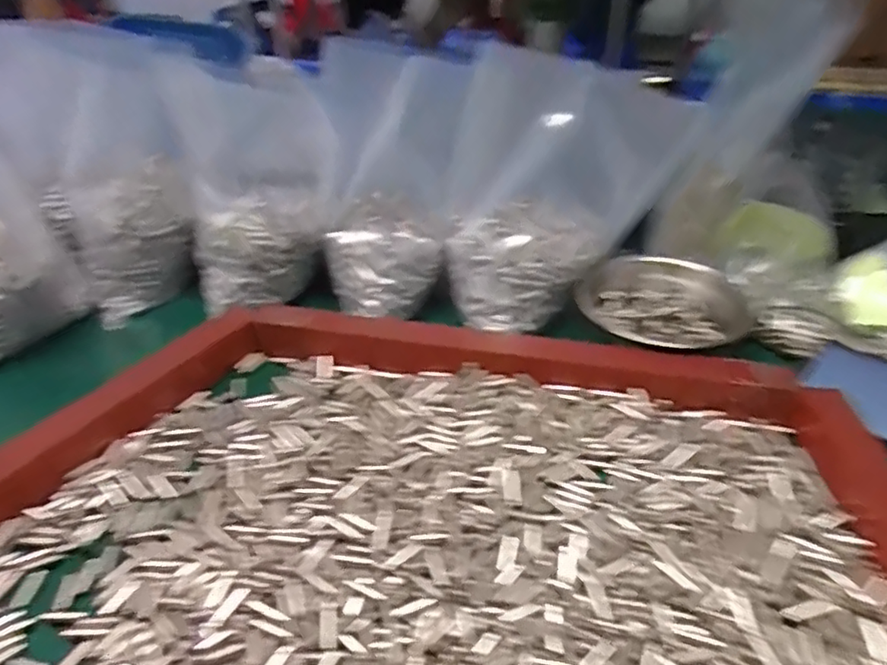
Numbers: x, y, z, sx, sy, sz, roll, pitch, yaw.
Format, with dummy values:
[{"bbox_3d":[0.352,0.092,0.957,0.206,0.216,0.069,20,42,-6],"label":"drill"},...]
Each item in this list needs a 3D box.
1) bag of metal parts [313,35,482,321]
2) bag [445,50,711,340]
[{"bbox_3d":[-0.041,-0.124,0.512,0.126,0.204,0.119,-2,35,1],"label":"bag of metal parts"},{"bbox_3d":[0.099,-0.106,0.473,0.183,0.162,0.081,-10,38,-11],"label":"bag"}]

